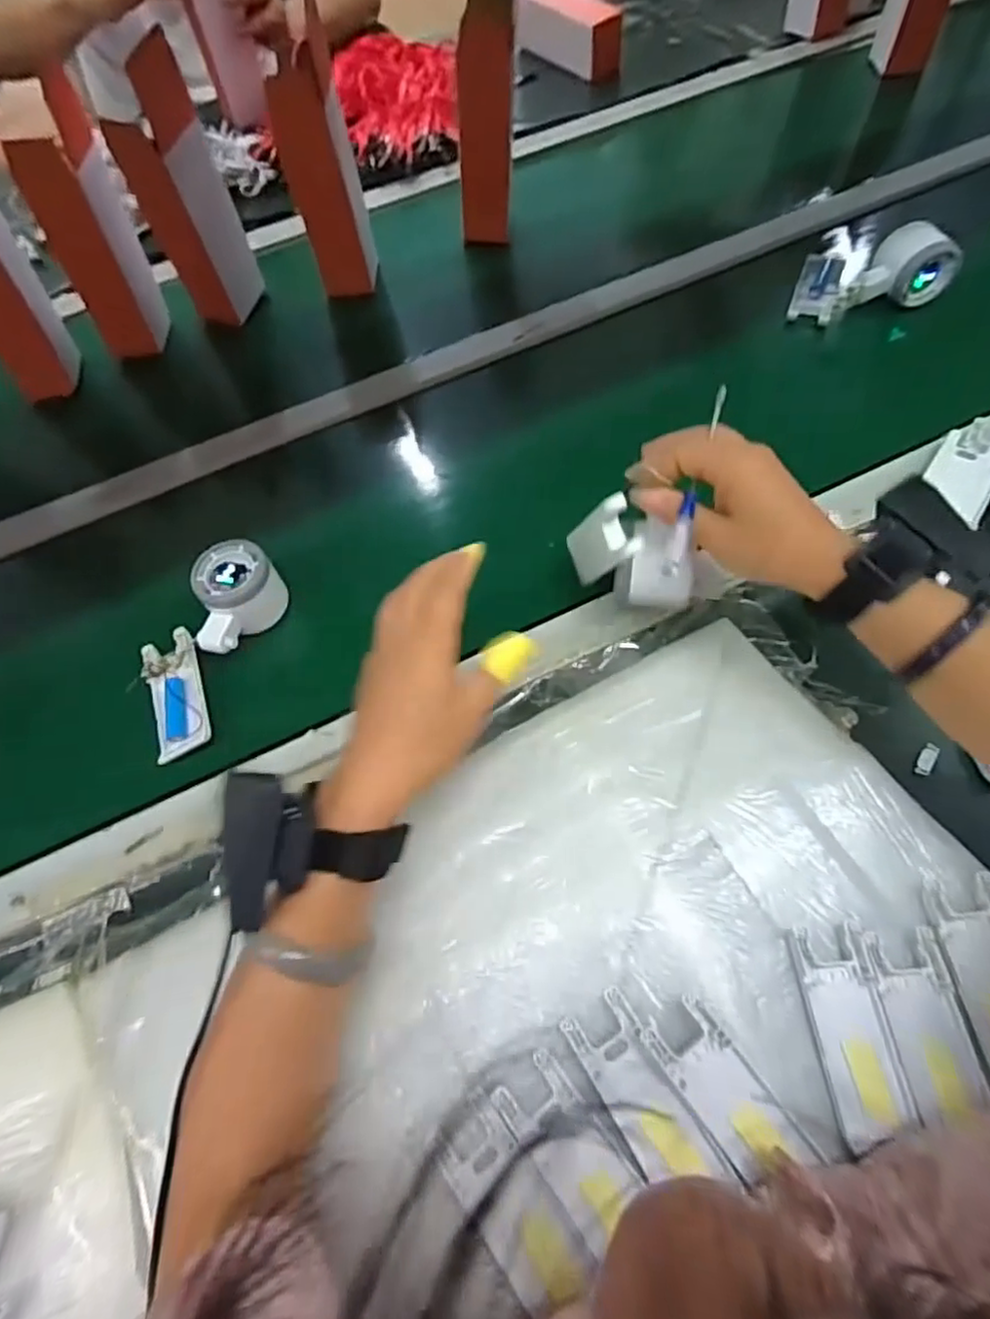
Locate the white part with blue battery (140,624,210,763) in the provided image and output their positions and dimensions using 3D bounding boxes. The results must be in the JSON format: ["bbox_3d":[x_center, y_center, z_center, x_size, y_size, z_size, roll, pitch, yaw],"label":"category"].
[{"bbox_3d":[-0.242,0.026,0.488,0.040,0.013,0.100,-20,63,-8],"label":"white part with blue battery"}]

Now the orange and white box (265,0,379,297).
[{"bbox_3d":[-0.171,-0.484,0.646,0.063,0.211,0.073,-3,62,1],"label":"orange and white box"}]

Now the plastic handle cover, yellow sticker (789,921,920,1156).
[{"bbox_3d":[0.194,0.201,0.348,0.040,0.006,0.101,-3,62,1],"label":"plastic handle cover, yellow sticker"}]

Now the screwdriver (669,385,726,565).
[{"bbox_3d":[0.128,-0.116,0.402,0.010,0.015,0.117,16,88,11],"label":"screwdriver"}]

